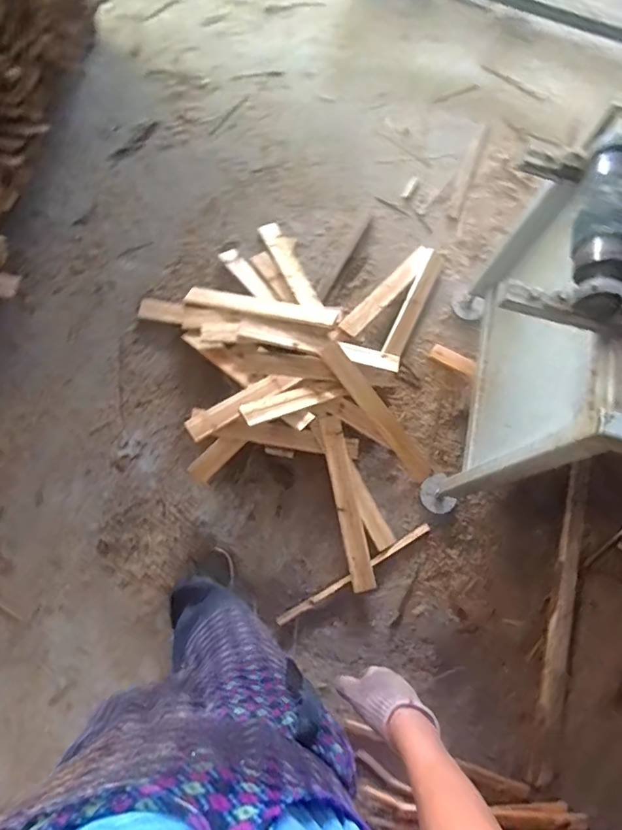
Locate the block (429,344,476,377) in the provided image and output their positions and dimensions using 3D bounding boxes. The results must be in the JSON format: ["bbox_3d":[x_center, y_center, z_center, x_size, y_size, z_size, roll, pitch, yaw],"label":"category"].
[{"bbox_3d":[0.477,-0.183,1.620,0.156,0.021,0.053,24,76,4],"label":"block"}]

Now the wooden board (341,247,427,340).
[{"bbox_3d":[0.258,-0.415,1.613,0.067,0.029,0.488,39,66,8],"label":"wooden board"}]

